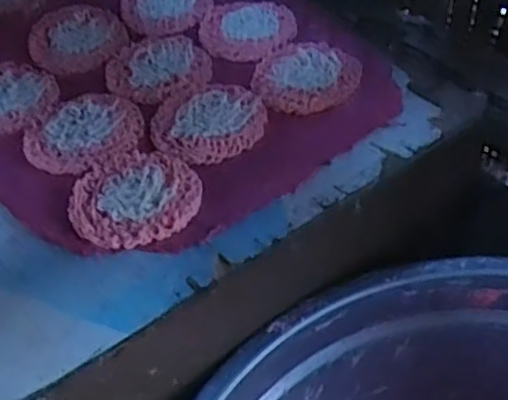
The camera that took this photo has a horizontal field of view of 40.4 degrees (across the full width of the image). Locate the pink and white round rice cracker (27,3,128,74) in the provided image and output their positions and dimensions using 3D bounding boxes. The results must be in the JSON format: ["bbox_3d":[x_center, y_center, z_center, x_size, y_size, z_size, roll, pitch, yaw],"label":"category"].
[{"bbox_3d":[-0.147,-0.136,0.570,0.076,0.005,0.087,-16,48,-11],"label":"pink and white round rice cracker"}]

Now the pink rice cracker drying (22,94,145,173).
[{"bbox_3d":[-0.120,-0.049,0.484,0.081,0.004,0.072,-24,50,-18],"label":"pink rice cracker drying"}]

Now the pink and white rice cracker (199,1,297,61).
[{"bbox_3d":[-0.005,-0.140,0.565,0.076,0.010,0.073,5,48,8],"label":"pink and white rice cracker"}]

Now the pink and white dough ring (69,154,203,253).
[{"bbox_3d":[-0.075,-0.003,0.438,0.080,0.006,0.077,-2,47,2],"label":"pink and white dough ring"}]

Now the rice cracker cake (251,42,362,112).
[{"bbox_3d":[0.039,-0.094,0.515,0.077,0.007,0.077,0,47,4],"label":"rice cracker cake"}]

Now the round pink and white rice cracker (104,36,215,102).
[{"bbox_3d":[-0.075,-0.103,0.537,0.078,0.004,0.078,-2,47,2],"label":"round pink and white rice cracker"}]

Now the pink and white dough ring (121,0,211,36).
[{"bbox_3d":[-0.077,-0.173,0.598,0.073,0.009,0.089,-10,47,-6],"label":"pink and white dough ring"}]

